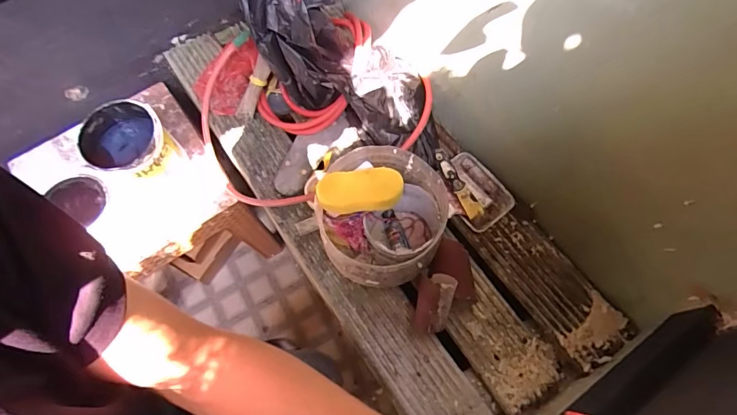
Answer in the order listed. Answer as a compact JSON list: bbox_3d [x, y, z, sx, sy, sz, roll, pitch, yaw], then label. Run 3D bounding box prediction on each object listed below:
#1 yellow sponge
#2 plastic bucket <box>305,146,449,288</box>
[{"bbox_3d":[-0.016,-0.034,0.795,0.157,0.034,0.089,-6,68,-3],"label":"yellow sponge"},{"bbox_3d":[0.017,0.010,0.900,0.246,0.214,0.299,-19,70,-8],"label":"plastic bucket"}]

